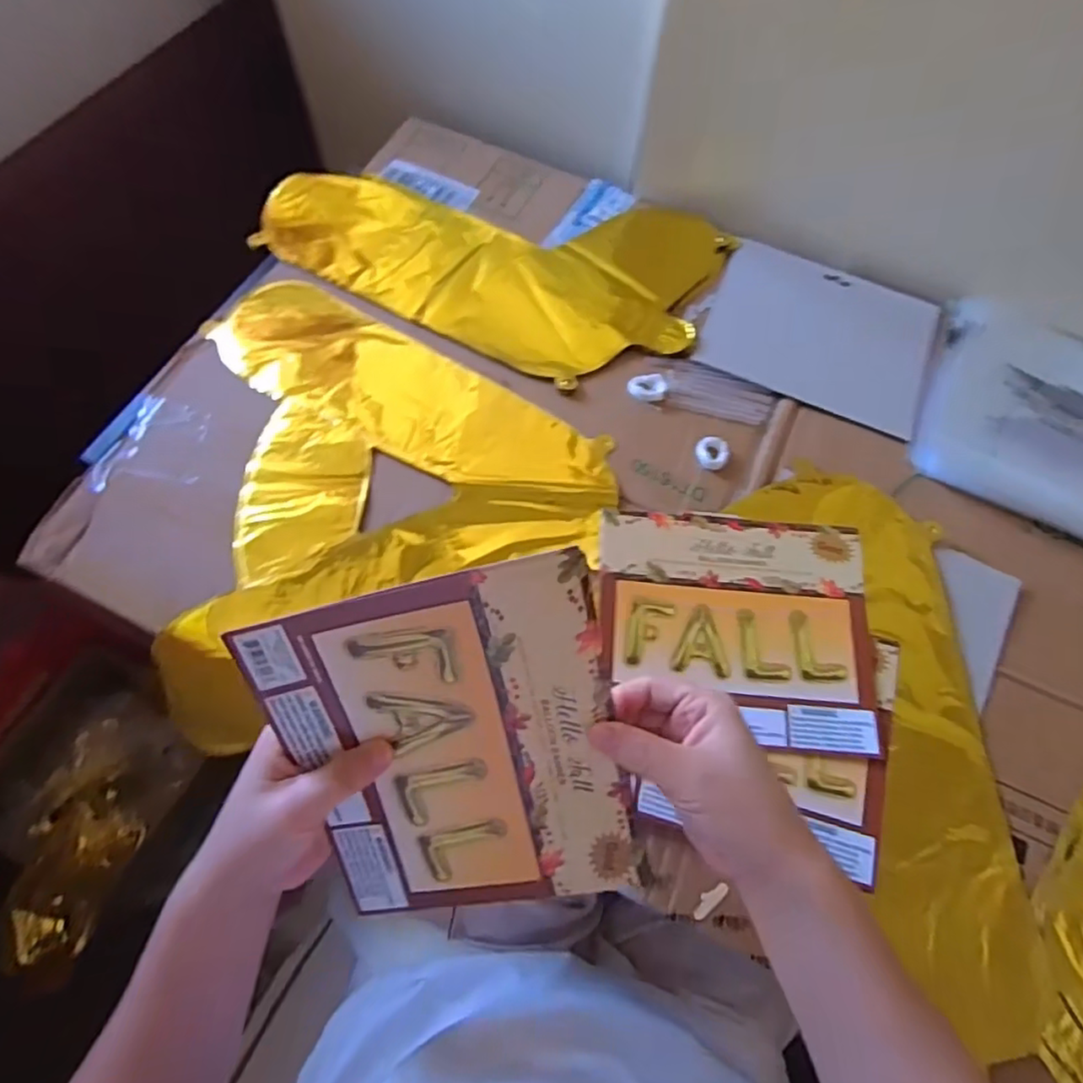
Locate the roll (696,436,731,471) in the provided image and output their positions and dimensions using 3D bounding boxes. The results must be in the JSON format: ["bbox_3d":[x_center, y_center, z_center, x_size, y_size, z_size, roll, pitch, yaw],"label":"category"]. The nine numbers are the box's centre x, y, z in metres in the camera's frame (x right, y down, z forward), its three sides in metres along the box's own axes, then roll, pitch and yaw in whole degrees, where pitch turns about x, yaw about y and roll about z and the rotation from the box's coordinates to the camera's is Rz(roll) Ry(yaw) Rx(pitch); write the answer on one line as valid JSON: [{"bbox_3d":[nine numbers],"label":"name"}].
[{"bbox_3d":[0.139,-0.072,0.525,0.027,0.008,0.028,1,67,-2],"label":"roll"}]

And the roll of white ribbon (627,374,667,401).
[{"bbox_3d":[0.090,-0.131,0.550,0.031,0.007,0.025,7,67,1],"label":"roll of white ribbon"}]

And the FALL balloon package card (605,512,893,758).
[{"bbox_3d":[0.140,0.060,0.464,0.192,0.006,0.162,5,70,-1],"label":"FALL balloon package card"}]

